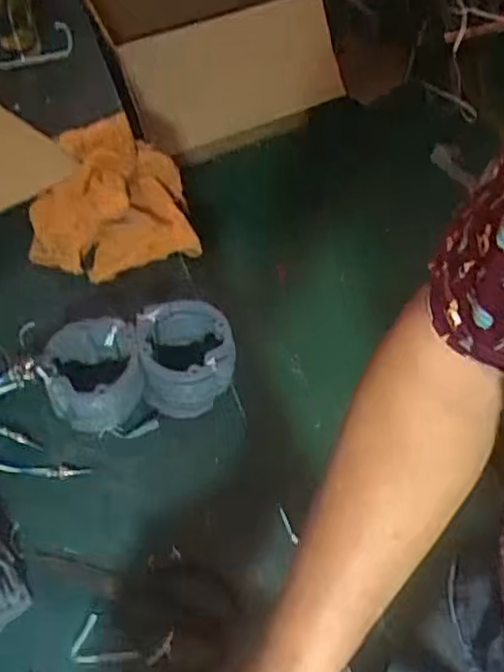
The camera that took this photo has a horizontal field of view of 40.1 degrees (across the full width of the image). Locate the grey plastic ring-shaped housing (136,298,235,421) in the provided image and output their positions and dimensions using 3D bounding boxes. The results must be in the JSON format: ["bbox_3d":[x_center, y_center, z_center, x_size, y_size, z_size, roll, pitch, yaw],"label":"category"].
[{"bbox_3d":[-0.070,0.027,0.767,0.104,0.083,0.101,-9,56,-6],"label":"grey plastic ring-shaped housing"}]

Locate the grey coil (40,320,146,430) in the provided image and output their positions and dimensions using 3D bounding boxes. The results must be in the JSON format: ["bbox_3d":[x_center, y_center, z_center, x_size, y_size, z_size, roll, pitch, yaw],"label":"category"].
[{"bbox_3d":[-0.170,0.043,0.753,0.100,0.073,0.109,0,55,0],"label":"grey coil"}]

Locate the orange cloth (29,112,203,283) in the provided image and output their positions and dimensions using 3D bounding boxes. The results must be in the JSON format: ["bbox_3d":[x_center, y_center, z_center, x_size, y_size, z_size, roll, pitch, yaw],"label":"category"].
[{"bbox_3d":[-0.184,-0.185,0.933,0.208,0.096,0.238,-4,55,-3],"label":"orange cloth"}]

